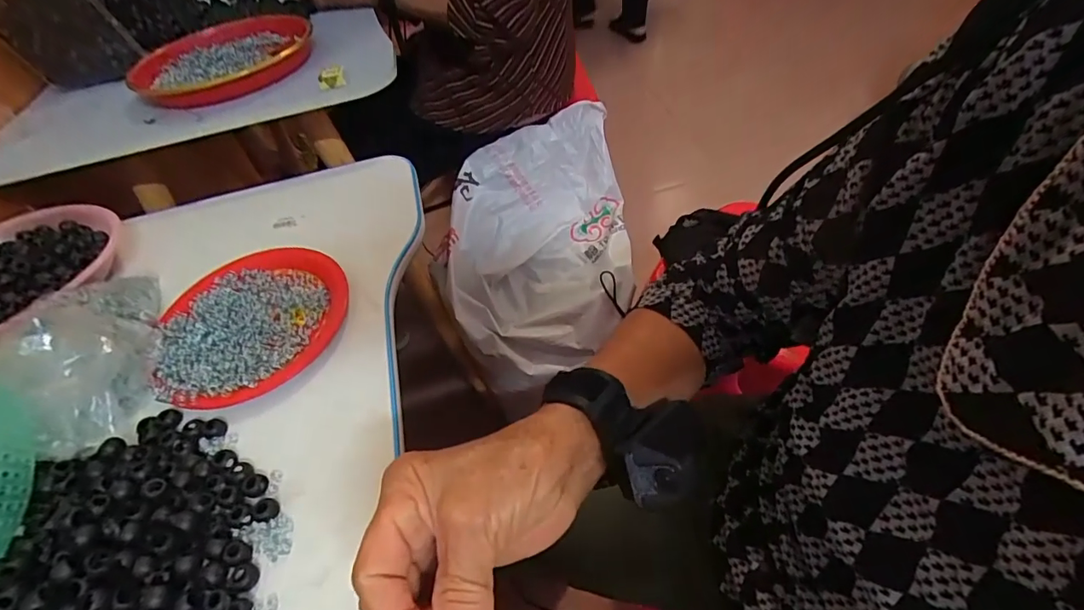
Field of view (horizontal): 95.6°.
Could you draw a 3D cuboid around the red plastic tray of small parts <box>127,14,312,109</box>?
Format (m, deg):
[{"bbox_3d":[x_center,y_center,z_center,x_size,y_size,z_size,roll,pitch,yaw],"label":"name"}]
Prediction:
[{"bbox_3d":[-0.376,-0.304,0.591,0.183,0.026,0.171,-14,50,-5],"label":"red plastic tray of small parts"}]

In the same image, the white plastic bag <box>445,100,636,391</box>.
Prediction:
[{"bbox_3d":[-0.004,-0.109,0.871,0.305,0.237,0.415,-4,50,3],"label":"white plastic bag"}]

